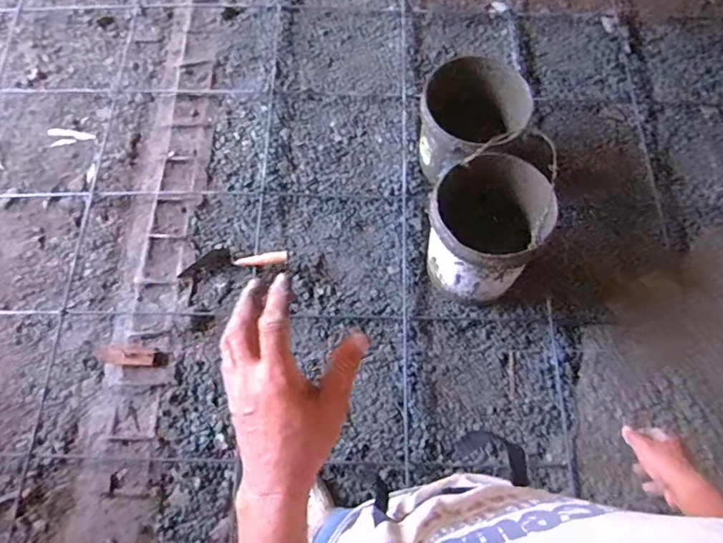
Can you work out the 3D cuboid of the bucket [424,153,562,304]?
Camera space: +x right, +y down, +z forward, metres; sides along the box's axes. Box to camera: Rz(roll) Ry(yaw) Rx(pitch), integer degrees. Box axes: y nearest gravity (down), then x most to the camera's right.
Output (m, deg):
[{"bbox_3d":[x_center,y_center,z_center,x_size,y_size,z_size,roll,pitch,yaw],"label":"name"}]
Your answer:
[{"bbox_3d":[0.313,-0.091,1.400,0.272,0.409,0.238,28,72,9],"label":"bucket"}]

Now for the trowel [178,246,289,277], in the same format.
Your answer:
[{"bbox_3d":[-0.389,-0.036,1.562,0.330,0.044,0.073,-5,70,-3],"label":"trowel"}]

